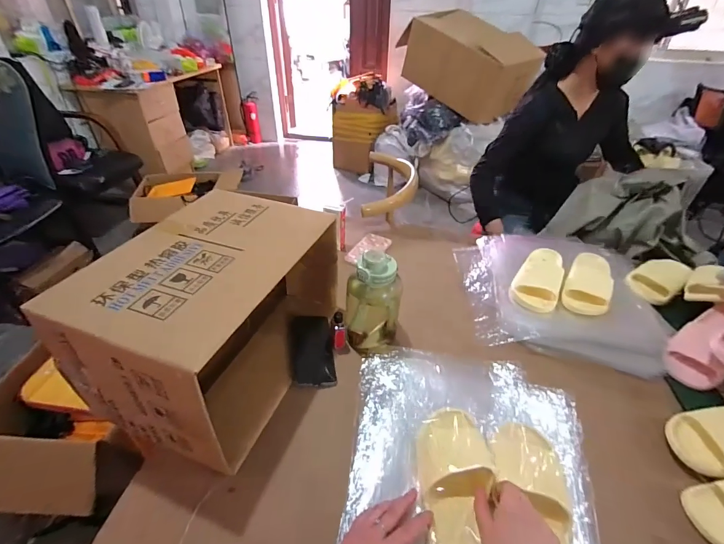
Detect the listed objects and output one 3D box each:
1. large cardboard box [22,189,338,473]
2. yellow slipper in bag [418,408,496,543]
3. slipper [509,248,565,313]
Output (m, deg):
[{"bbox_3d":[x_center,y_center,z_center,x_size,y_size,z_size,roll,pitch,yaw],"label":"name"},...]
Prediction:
[{"bbox_3d":[-0.248,0.073,0.635,0.263,0.250,0.401,14,40,15],"label":"large cardboard box"},{"bbox_3d":[0.133,0.314,0.500,0.095,0.045,0.244,3,50,3],"label":"yellow slipper in bag"},{"bbox_3d":[0.446,0.004,0.887,0.102,0.063,0.256,21,42,23],"label":"slipper"}]

